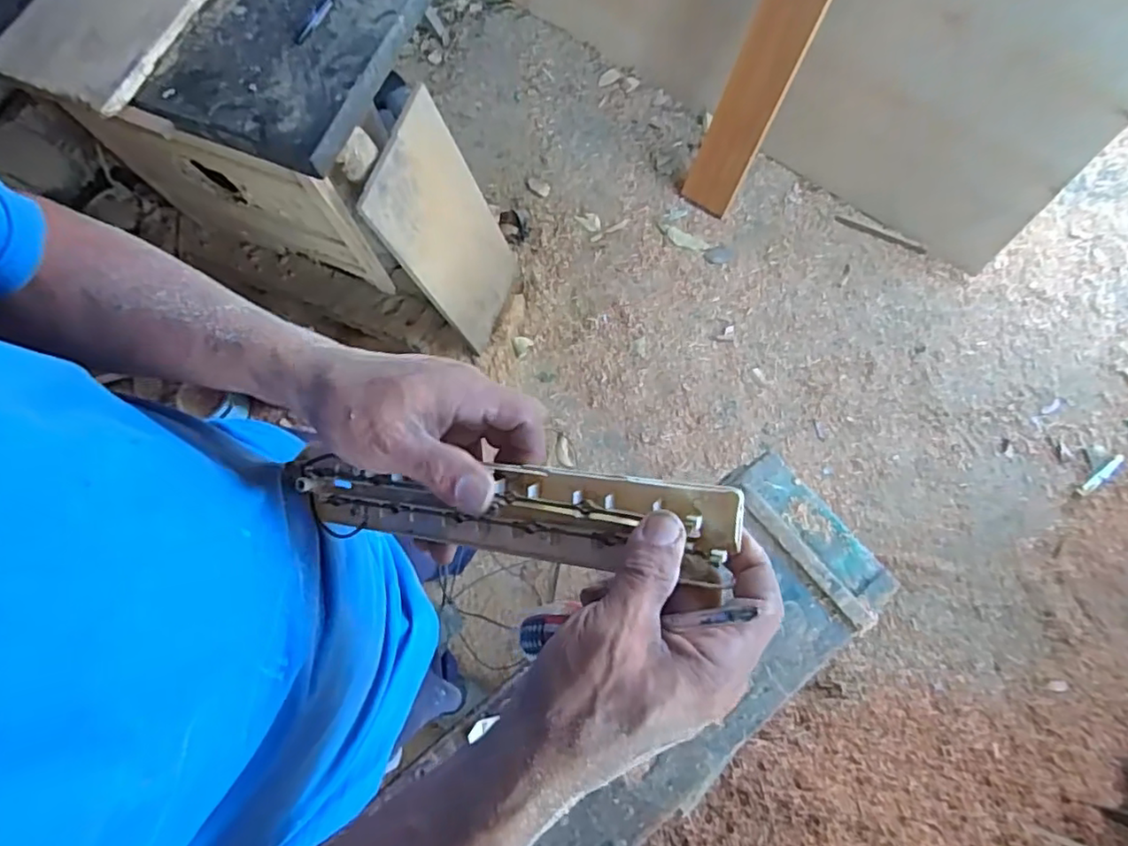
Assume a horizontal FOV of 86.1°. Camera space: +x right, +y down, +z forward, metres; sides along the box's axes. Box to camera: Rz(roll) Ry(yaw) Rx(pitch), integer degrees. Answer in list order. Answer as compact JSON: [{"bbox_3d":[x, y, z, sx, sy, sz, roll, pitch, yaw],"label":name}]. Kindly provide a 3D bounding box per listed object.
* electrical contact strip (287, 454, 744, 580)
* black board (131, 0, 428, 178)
[{"bbox_3d":[-0.037,0.047,0.315,0.245,0.022,0.043,0,70,21],"label":"electrical contact strip"},{"bbox_3d":[-0.269,-0.531,0.716,0.232,0.029,0.499,20,75,11],"label":"black board"}]

